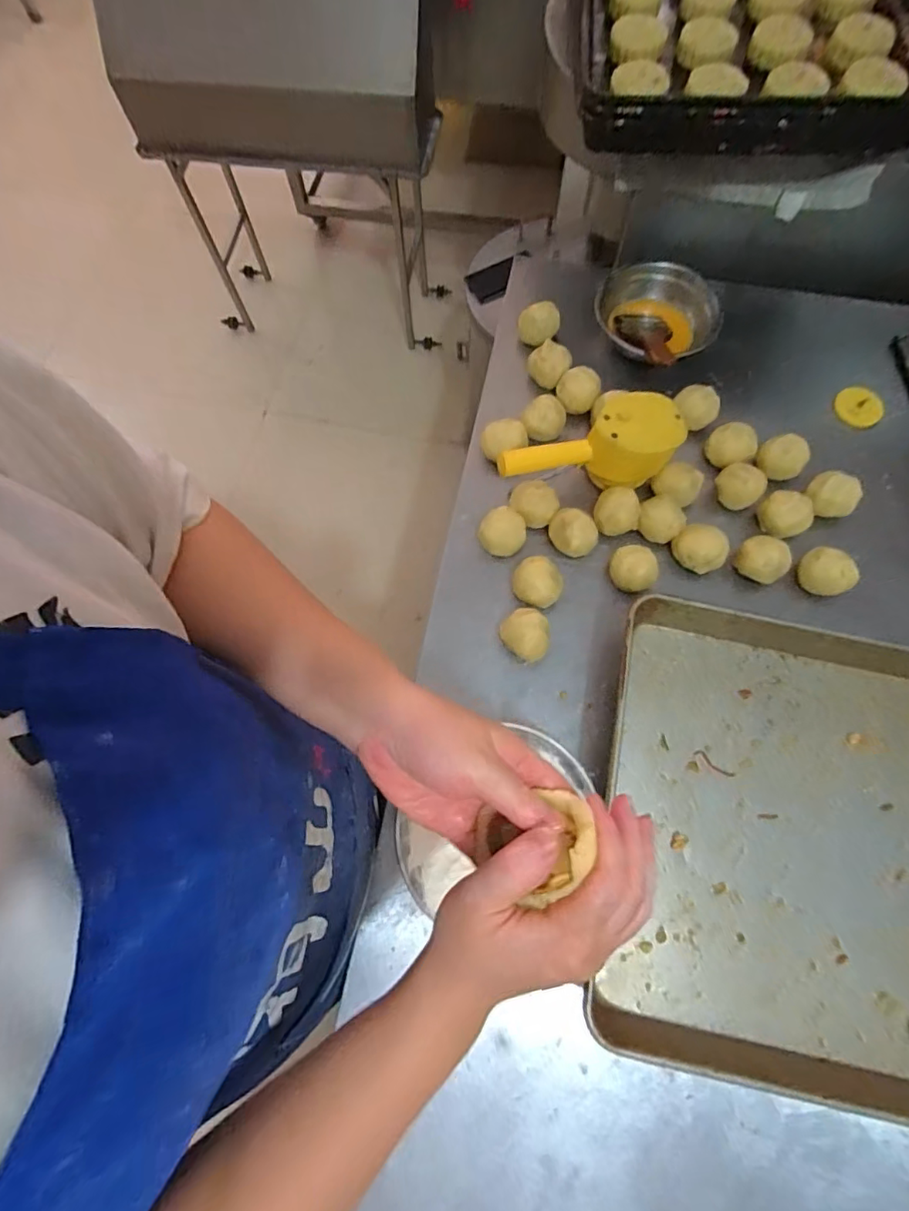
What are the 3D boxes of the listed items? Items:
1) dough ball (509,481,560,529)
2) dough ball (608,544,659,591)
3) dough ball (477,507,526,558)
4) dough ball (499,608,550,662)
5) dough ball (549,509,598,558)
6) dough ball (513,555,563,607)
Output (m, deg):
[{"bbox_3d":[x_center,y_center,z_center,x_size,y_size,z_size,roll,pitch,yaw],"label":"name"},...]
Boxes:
[{"bbox_3d":[0.098,-0.124,0.657,0.062,0.046,0.051,40,76,13],"label":"dough ball"},{"bbox_3d":[0.206,-0.039,0.618,0.052,0.053,0.042,37,75,12],"label":"dough ball"},{"bbox_3d":[0.058,-0.085,0.643,0.052,0.045,0.049,0,71,1],"label":"dough ball"},{"bbox_3d":[0.081,0.032,0.591,0.054,0.054,0.049,38,75,12],"label":"dough ball"},{"bbox_3d":[0.143,-0.087,0.641,0.060,0.046,0.050,27,73,10],"label":"dough ball"},{"bbox_3d":[0.097,-0.024,0.622,0.056,0.042,0.054,0,71,1],"label":"dough ball"}]

